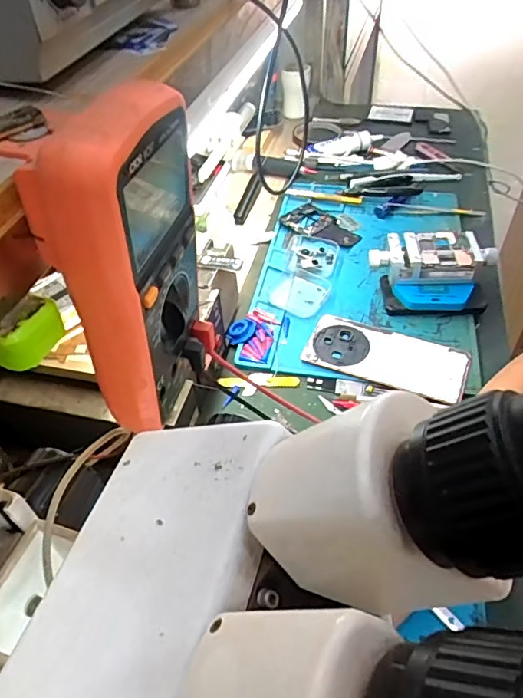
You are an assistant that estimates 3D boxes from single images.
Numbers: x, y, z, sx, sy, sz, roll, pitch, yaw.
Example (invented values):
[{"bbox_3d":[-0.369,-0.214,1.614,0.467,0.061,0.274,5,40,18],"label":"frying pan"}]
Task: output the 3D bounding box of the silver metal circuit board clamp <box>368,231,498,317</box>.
[{"bbox_3d":[0.191,-0.084,0.568,0.136,0.057,0.085,1,46,4],"label":"silver metal circuit board clamp"}]

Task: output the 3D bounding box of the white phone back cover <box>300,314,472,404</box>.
[{"bbox_3d":[0.128,0.007,0.522,0.160,0.004,0.072,17,49,18],"label":"white phone back cover"}]

